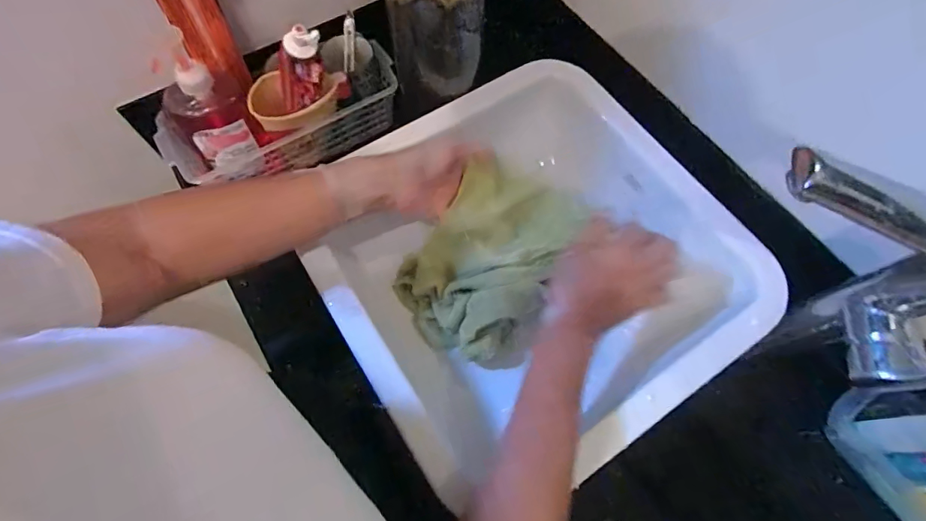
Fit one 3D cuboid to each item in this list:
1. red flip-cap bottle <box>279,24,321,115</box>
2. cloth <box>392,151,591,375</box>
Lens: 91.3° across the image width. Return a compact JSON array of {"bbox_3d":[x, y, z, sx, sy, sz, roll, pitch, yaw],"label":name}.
[{"bbox_3d":[-0.185,-0.215,0.514,0.036,0.130,0.033,5,74,-20],"label":"red flip-cap bottle"},{"bbox_3d":[0.028,0.005,0.499,0.161,0.037,0.210,29,93,9],"label":"cloth"}]

